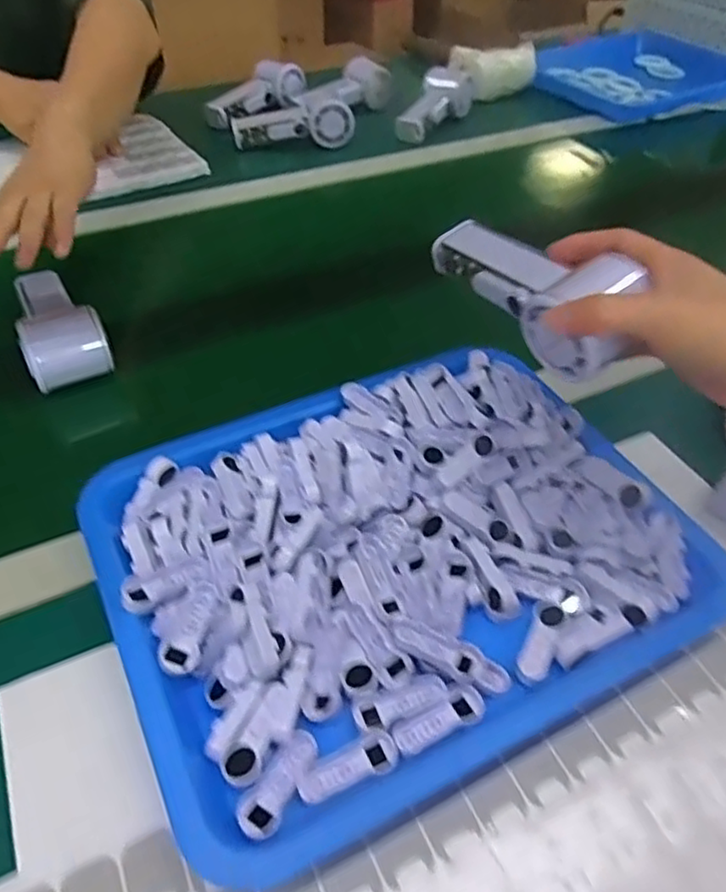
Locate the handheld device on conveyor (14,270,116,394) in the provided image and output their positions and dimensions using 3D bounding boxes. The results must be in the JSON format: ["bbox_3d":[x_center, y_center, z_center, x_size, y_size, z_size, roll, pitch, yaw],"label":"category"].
[{"bbox_3d":[-0.256,-0.116,0.553,0.066,0.041,0.164,-18,48,-17],"label":"handheld device on conveyor"}]

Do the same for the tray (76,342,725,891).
[{"bbox_3d":[0.018,0.055,0.407,0.324,0.050,0.263,-20,49,-19],"label":"tray"}]

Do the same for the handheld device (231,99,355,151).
[{"bbox_3d":[-0.092,-0.421,0.876,0.157,0.054,0.044,-5,46,-7],"label":"handheld device"}]

